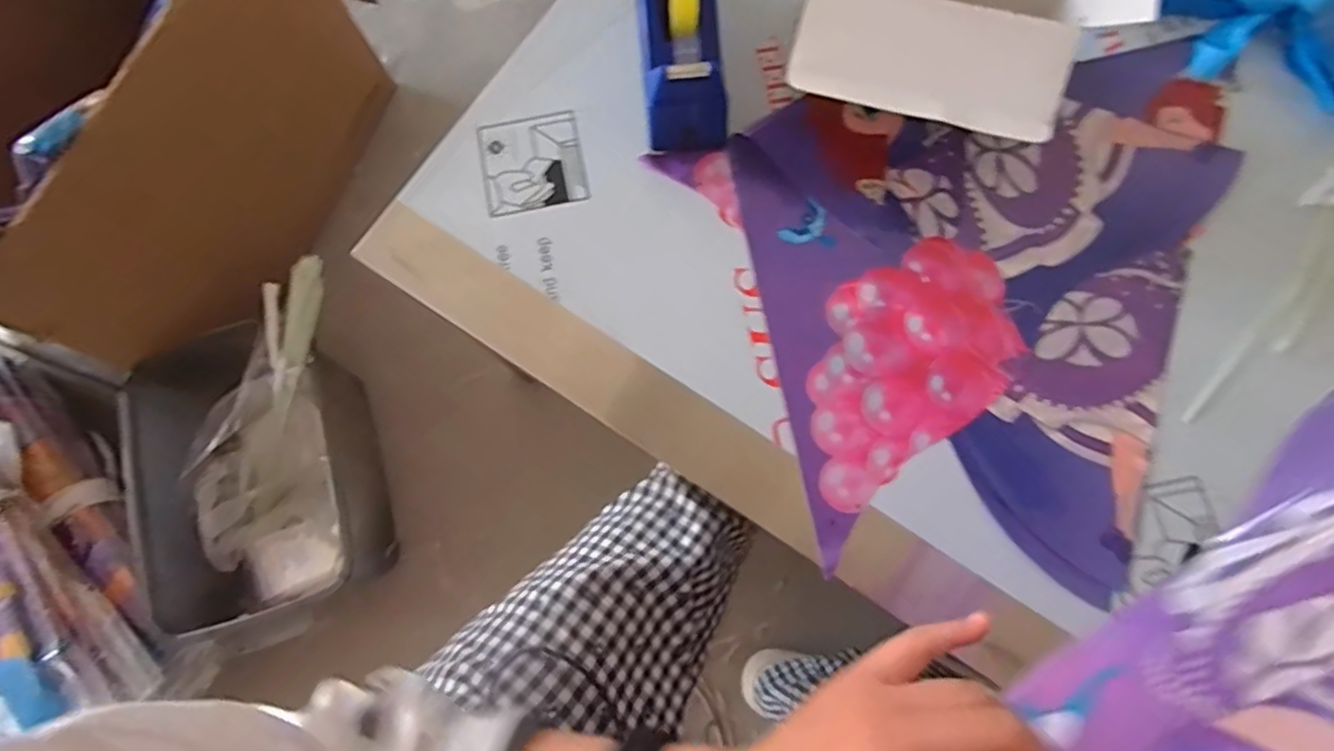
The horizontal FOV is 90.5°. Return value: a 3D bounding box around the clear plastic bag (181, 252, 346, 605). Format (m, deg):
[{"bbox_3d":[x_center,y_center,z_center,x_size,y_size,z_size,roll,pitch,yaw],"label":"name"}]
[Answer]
[{"bbox_3d":[-0.520,0.056,0.903,0.220,0.148,0.446,23,110,6],"label":"clear plastic bag"}]

